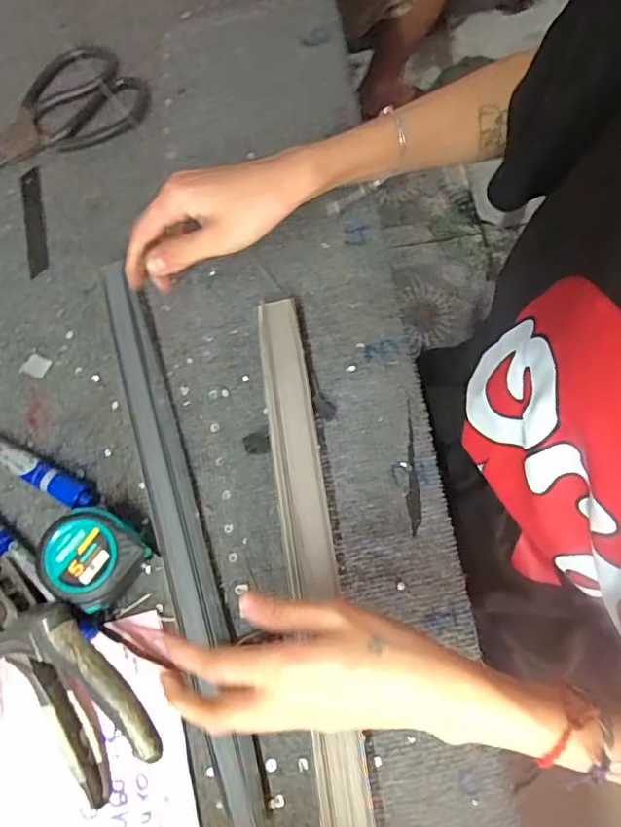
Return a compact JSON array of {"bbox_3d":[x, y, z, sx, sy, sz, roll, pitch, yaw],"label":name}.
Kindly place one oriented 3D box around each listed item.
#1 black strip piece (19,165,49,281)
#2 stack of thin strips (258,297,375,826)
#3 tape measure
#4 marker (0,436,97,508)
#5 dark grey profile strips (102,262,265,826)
[{"bbox_3d":[-0.232,-0.163,0.477,0.017,0.004,0.099,-12,76,-2],"label":"black strip piece"},{"bbox_3d":[0.002,0.112,0.394,0.033,0.022,0.405,-9,76,-1],"label":"stack of thin strips"},{"bbox_3d":[-0.147,0.099,0.391,0.064,0.041,0.059,27,79,10],"label":"tape measure"},{"bbox_3d":[-0.218,0.034,0.423,0.131,0.018,0.019,27,78,7],"label":"marker"},{"bbox_3d":[-0.098,0.075,0.409,0.033,0.018,0.404,-17,76,-3],"label":"dark grey profile strips"}]

